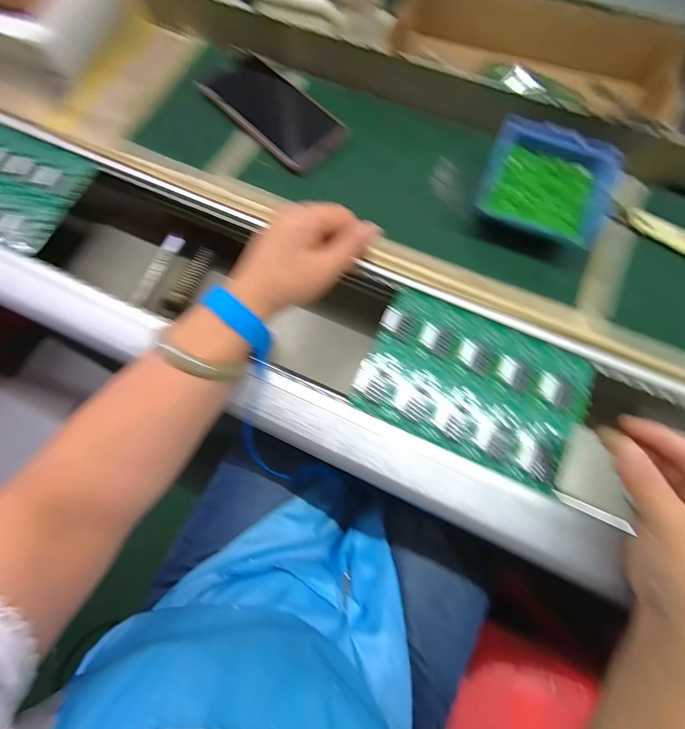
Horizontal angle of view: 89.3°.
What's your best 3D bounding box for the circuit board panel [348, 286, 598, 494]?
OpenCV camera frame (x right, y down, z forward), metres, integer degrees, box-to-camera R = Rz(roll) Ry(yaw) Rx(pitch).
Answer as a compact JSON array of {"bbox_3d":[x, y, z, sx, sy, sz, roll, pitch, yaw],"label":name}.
[{"bbox_3d":[0.113,0.015,0.303,0.183,0.008,0.125,23,77,7],"label":"circuit board panel"}]

